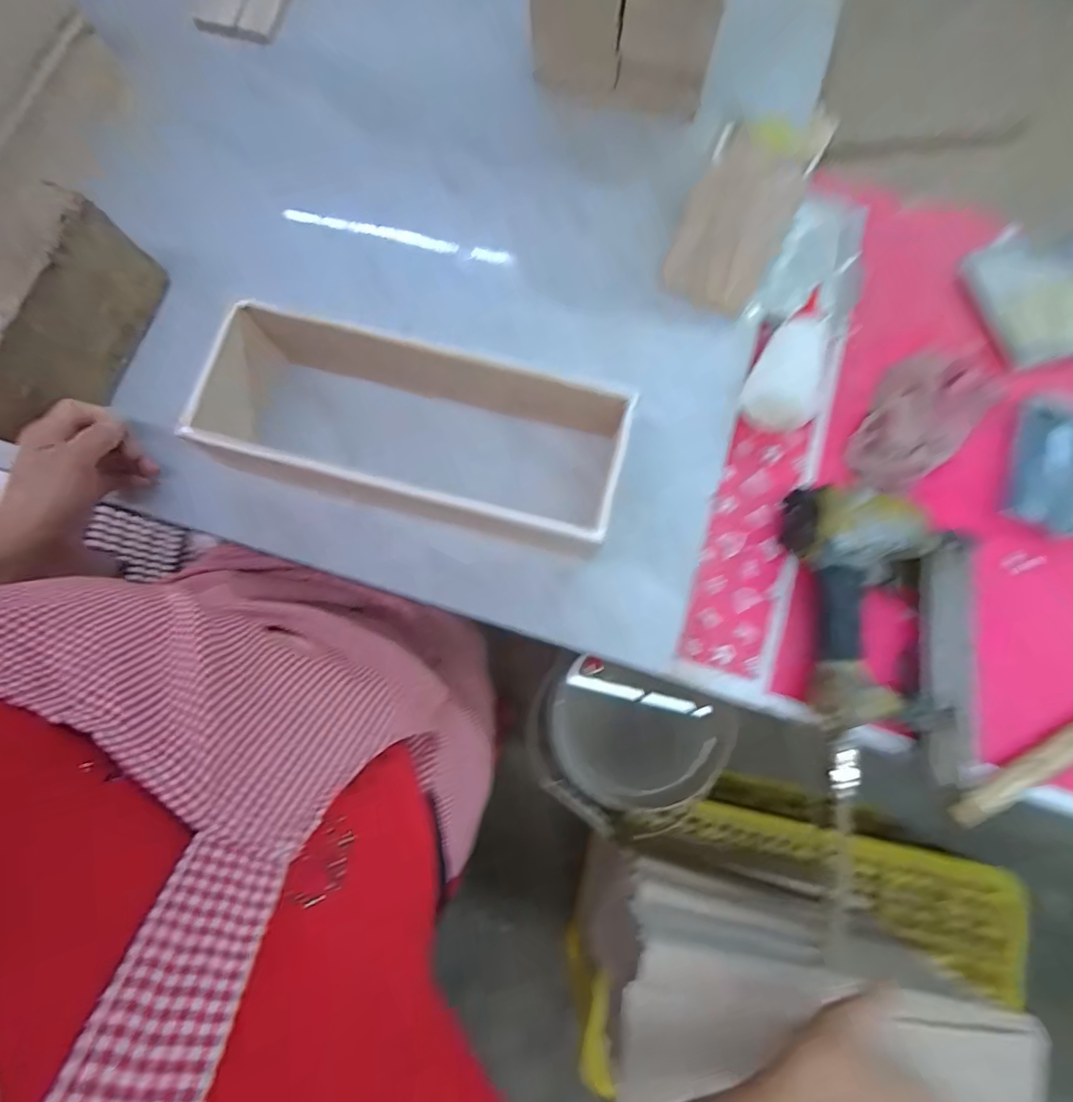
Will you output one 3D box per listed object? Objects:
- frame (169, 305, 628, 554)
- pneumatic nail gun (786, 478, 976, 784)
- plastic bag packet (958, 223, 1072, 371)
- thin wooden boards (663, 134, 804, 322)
[{"bbox_3d":[-0.117,-0.100,0.440,0.360,0.094,0.120,15,80,2],"label":"frame"},{"bbox_3d":[0.281,0.060,0.430,0.158,0.060,0.205,12,80,2],"label":"pneumatic nail gun"},{"bbox_3d":[0.522,-0.264,0.519,0.149,0.026,0.146,-14,80,-3],"label":"plastic bag packet"},{"bbox_3d":[0.181,-0.290,0.473,0.092,0.125,0.010,17,48,-9],"label":"thin wooden boards"}]

